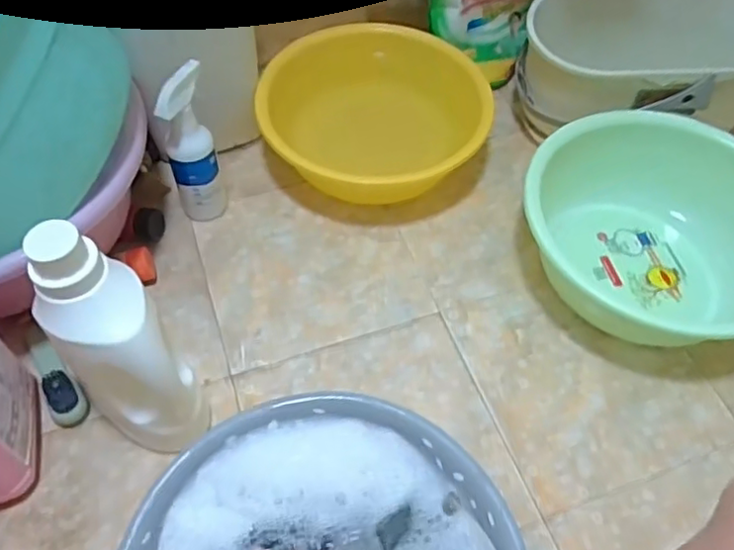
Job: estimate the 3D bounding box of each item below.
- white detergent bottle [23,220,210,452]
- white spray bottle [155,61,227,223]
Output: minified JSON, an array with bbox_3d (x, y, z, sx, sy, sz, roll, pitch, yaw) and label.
[{"bbox_3d":[-0.225,0.078,0.605,0.117,0.275,0.095,34,61,20],"label":"white detergent bottle"},{"bbox_3d":[-0.218,-0.152,0.792,0.059,0.206,0.061,-13,57,-10],"label":"white spray bottle"}]

